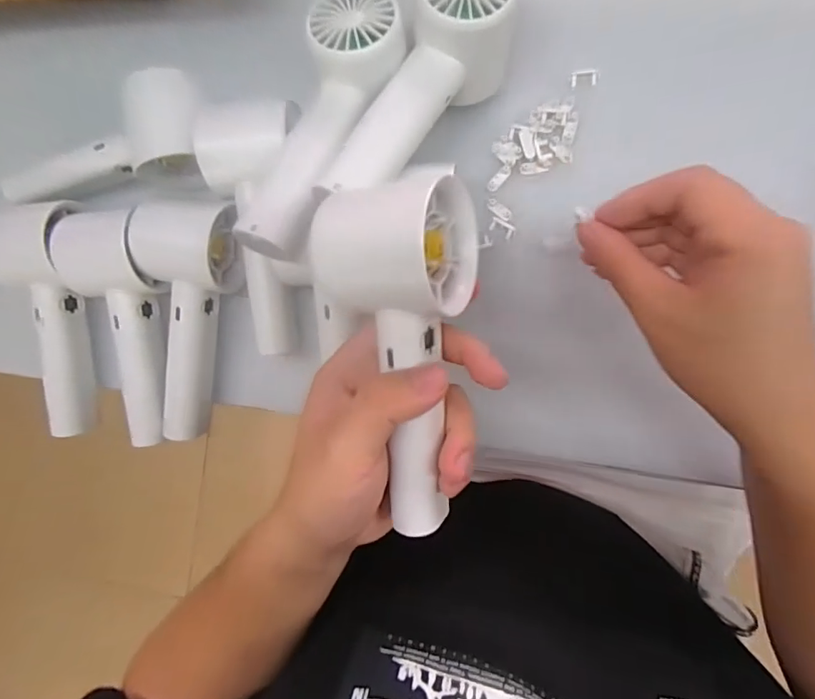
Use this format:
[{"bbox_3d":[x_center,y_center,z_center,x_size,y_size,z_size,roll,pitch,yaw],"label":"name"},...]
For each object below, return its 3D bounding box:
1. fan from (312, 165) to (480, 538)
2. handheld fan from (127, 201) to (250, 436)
[{"bbox_3d":[-0.002,0.007,0.221,0.066,0.051,0.161,-1,100,8],"label":"fan"},{"bbox_3d":[-0.147,-0.017,0.327,0.054,0.053,0.157,10,105,8],"label":"handheld fan"}]

